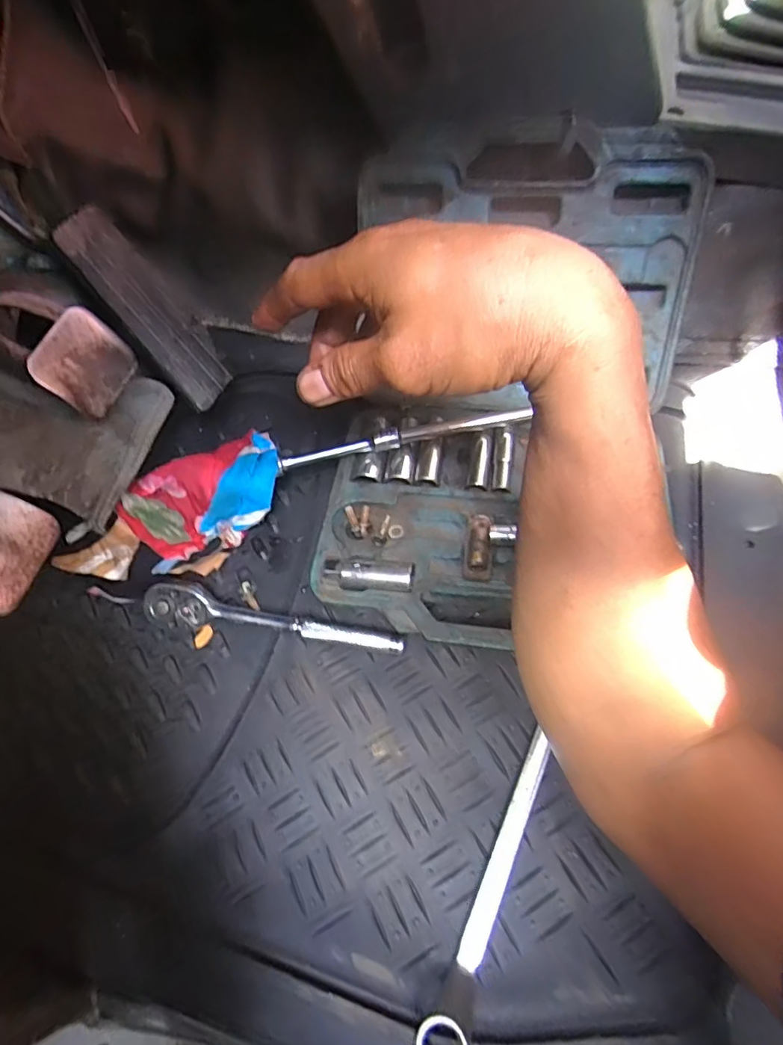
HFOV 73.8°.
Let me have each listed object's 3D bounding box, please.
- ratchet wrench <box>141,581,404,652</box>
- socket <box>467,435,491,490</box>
[{"bbox_3d":[-0.085,0.070,0.373,0.189,0.029,0.025,6,64,11],"label":"ratchet wrench"},{"bbox_3d":[0.067,-0.045,0.397,0.014,0.014,0.044,5,64,11],"label":"socket"}]

